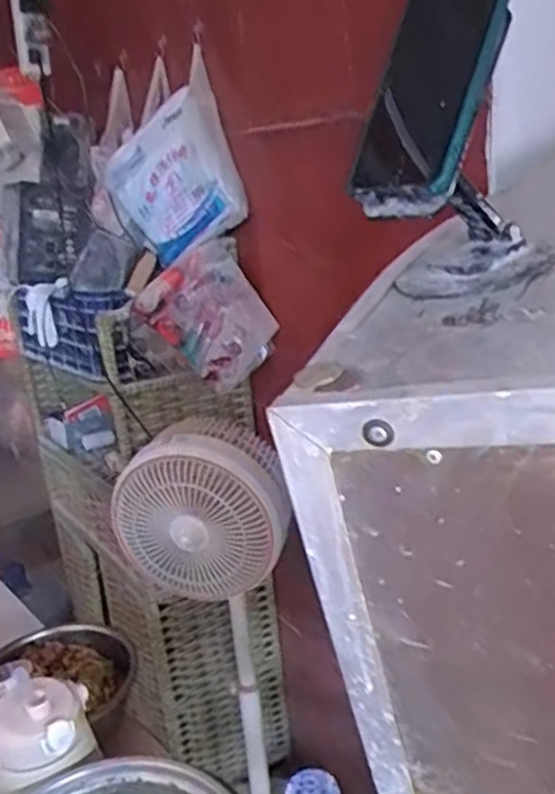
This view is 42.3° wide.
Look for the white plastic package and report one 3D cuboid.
[{"bbox_3d":[-0.174,-0.383,1.251,0.285,0.253,0.064,-38,-15,35],"label":"white plastic package"}]

